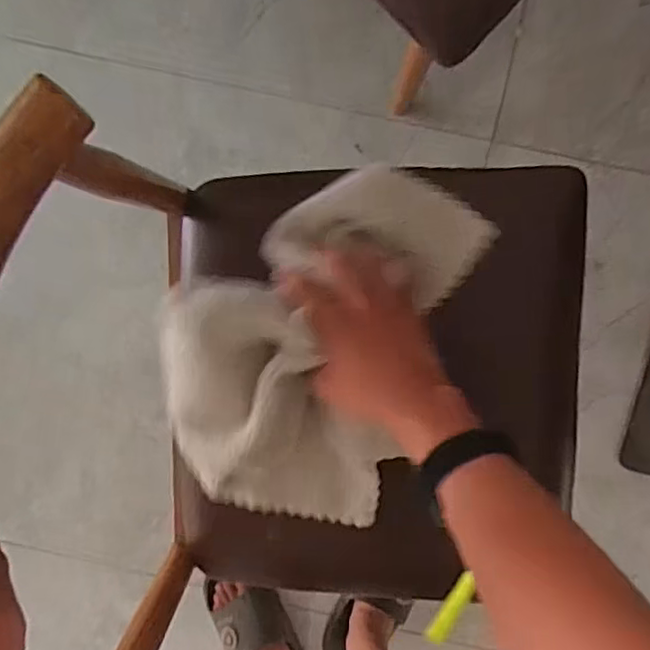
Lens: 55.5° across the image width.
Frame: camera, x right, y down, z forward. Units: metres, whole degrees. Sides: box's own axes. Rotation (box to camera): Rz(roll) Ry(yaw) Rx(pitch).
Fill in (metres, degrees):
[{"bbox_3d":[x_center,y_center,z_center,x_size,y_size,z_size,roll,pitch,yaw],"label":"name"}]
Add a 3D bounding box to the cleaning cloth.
[{"bbox_3d":[-0.013,0.018,0.493,0.206,0.086,0.306,22,97,1],"label":"cleaning cloth"}]

